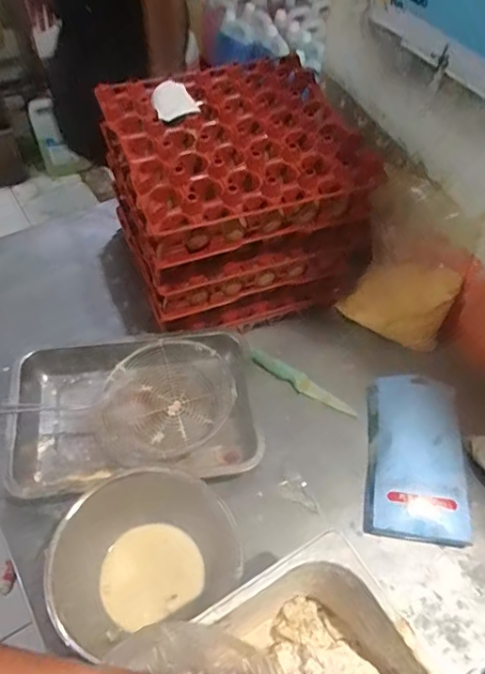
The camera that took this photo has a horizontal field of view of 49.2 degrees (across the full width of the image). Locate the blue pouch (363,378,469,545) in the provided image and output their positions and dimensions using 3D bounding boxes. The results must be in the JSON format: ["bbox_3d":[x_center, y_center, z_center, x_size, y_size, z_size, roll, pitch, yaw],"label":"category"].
[{"bbox_3d":[0.219,0.148,0.666,0.116,0.050,0.203,9,54,3],"label":"blue pouch"}]

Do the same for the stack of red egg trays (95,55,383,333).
[{"bbox_3d":[-0.011,-0.196,0.738,0.288,0.224,0.267,-15,57,-14],"label":"stack of red egg trays"}]

